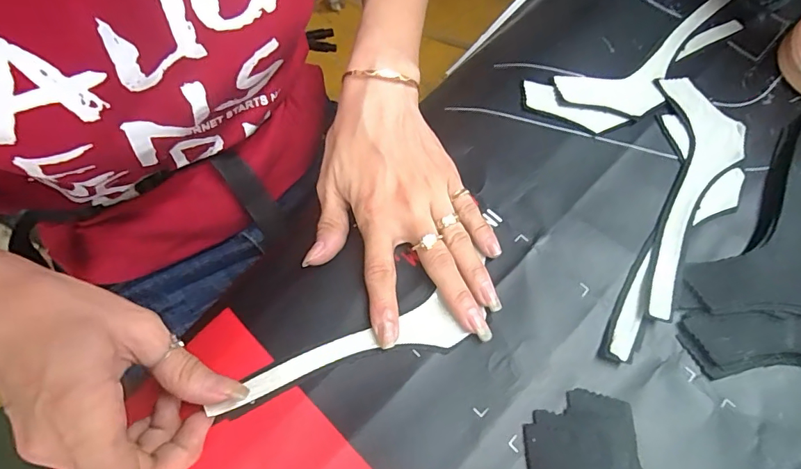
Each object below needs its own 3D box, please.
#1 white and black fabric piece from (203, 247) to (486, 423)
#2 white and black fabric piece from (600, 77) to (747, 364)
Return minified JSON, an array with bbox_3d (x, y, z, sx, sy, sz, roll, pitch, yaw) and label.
[{"bbox_3d":[-0.035,0.071,0.269,0.142,0.007,0.030,-18,65,-8],"label":"white and black fabric piece"},{"bbox_3d":[0.181,-0.013,0.297,0.063,0.008,0.207,17,67,10],"label":"white and black fabric piece"}]

